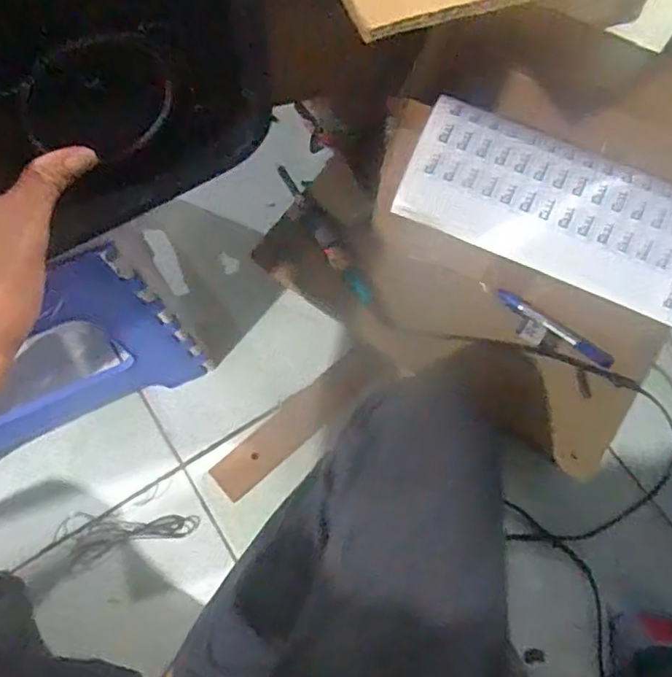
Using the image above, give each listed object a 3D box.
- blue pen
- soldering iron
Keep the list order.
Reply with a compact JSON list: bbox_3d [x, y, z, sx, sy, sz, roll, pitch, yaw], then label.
[{"bbox_3d":[0.222,-0.013,0.590,0.131,0.012,0.013,34,71,9],"label":"blue pen"},{"bbox_3d":[-0.017,-0.110,0.615,0.022,0.028,0.173,-31,74,-14],"label":"soldering iron"}]

